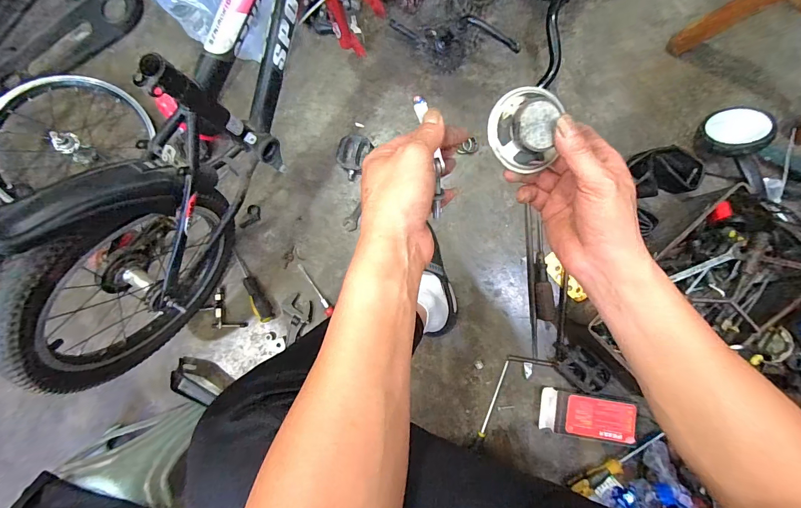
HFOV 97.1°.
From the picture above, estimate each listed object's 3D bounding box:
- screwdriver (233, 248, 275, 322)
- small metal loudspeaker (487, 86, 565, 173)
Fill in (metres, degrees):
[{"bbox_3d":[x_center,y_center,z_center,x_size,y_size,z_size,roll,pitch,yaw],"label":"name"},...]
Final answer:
[{"bbox_3d":[-0.320,0.064,0.762,0.034,0.031,0.171,-25,86,5],"label":"screwdriver"},{"bbox_3d":[0.108,-0.112,0.312,0.057,0.034,0.068,-7,87,6],"label":"small metal loudspeaker"}]

